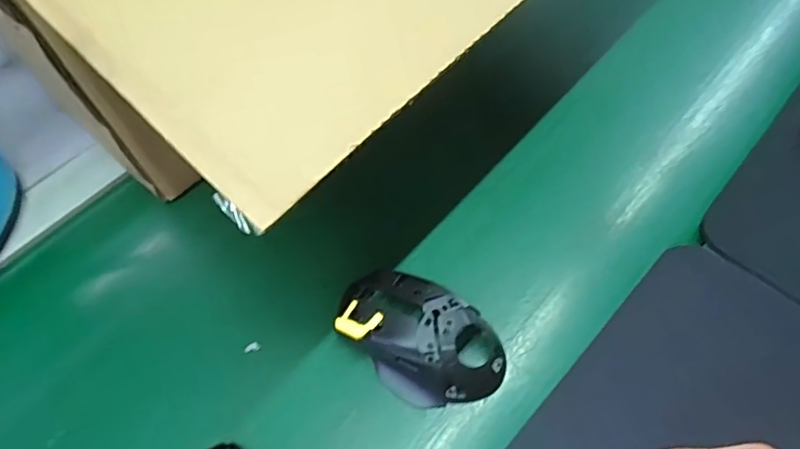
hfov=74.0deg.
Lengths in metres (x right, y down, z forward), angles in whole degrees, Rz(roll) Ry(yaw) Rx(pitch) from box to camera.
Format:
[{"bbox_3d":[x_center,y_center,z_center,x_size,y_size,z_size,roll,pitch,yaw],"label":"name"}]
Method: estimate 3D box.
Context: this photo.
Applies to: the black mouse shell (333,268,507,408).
[{"bbox_3d":[0.012,0.072,0.348,0.115,0.034,0.071,23,62,17],"label":"black mouse shell"}]

